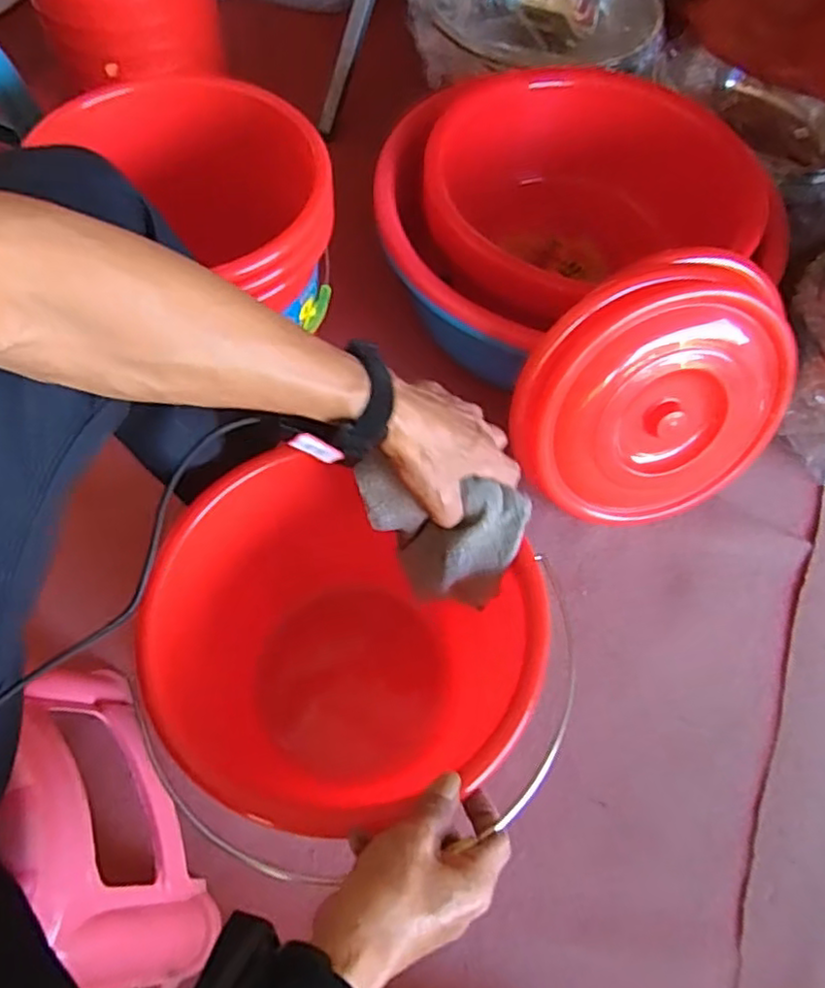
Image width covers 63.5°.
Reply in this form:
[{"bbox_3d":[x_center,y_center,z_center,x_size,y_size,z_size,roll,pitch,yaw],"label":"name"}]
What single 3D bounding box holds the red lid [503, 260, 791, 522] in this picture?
[{"bbox_3d":[0.271,-0.096,0.745,0.308,0.309,0.043,-8,32,0],"label":"red lid"}]

